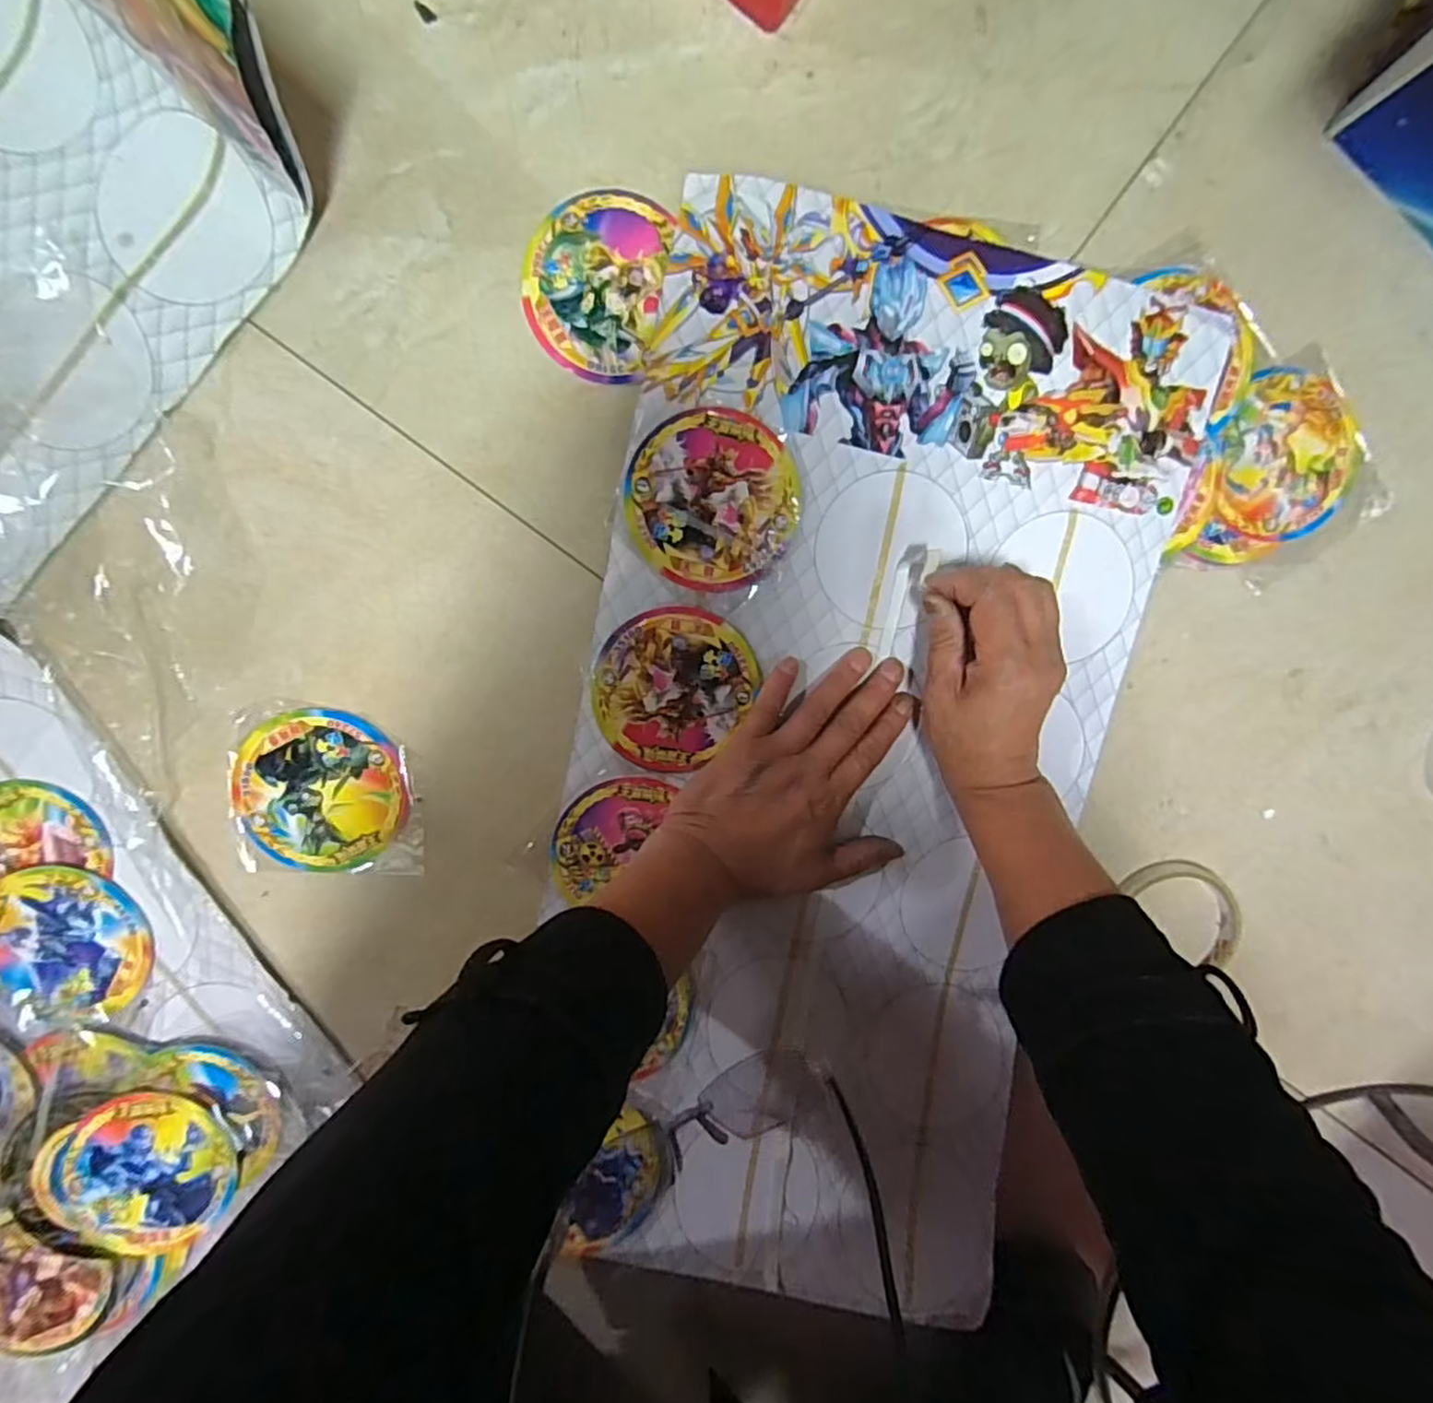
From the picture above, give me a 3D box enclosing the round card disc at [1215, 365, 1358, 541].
[{"bbox_3d":[0.334,-0.145,0.399,0.084,0.005,0.094,9,97,-5],"label":"round card disc"}]

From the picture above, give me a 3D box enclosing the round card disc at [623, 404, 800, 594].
[{"bbox_3d":[-0.001,-0.111,0.380,0.093,0.004,0.094,-1,102,-6],"label":"round card disc"}]

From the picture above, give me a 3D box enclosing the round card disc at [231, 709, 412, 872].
[{"bbox_3d":[-0.231,0.053,0.399,0.097,0.004,0.093,0,98,-3],"label":"round card disc"}]

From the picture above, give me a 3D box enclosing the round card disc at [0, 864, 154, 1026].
[{"bbox_3d":[-0.383,0.143,0.398,0.094,0.005,0.092,0,98,-3],"label":"round card disc"}]

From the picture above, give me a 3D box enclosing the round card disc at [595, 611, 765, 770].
[{"bbox_3d":[-0.026,-0.008,0.399,0.088,0.008,0.093,0,98,-3],"label":"round card disc"}]

